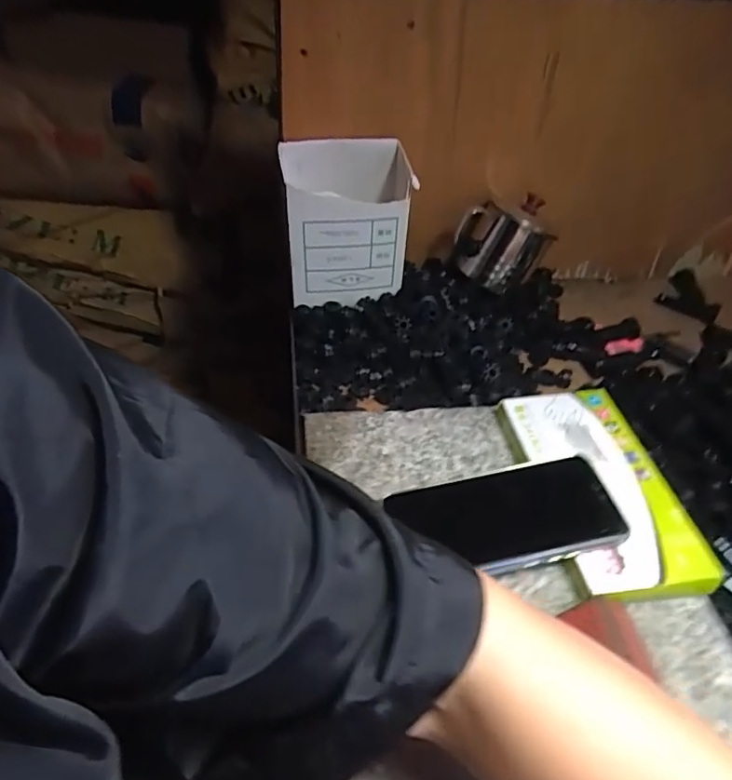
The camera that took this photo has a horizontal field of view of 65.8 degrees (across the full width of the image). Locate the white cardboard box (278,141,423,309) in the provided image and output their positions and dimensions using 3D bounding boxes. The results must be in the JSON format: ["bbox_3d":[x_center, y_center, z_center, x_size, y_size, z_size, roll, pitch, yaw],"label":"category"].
[{"bbox_3d":[-0.018,-0.159,0.567,0.116,0.155,0.064,0,43,-5],"label":"white cardboard box"}]

